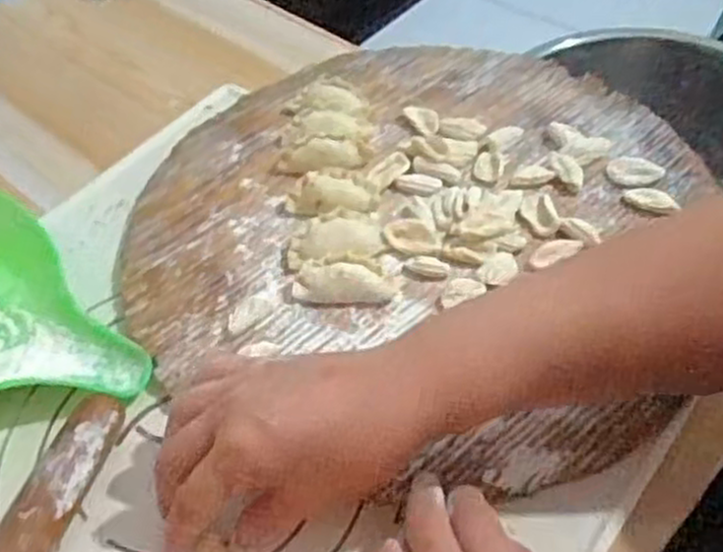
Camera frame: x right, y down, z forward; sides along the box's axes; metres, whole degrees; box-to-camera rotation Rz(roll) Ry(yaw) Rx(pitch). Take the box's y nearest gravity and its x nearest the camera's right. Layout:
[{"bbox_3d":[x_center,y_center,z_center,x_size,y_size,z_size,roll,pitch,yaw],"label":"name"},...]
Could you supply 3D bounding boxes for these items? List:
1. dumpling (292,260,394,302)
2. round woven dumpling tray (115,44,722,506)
[{"bbox_3d":[-0.010,0.004,0.451,0.055,0.016,0.021,5,52,10],"label":"dumpling"},{"bbox_3d":[0.031,-0.047,0.494,0.319,0.024,0.322,-3,51,4],"label":"round woven dumpling tray"}]

